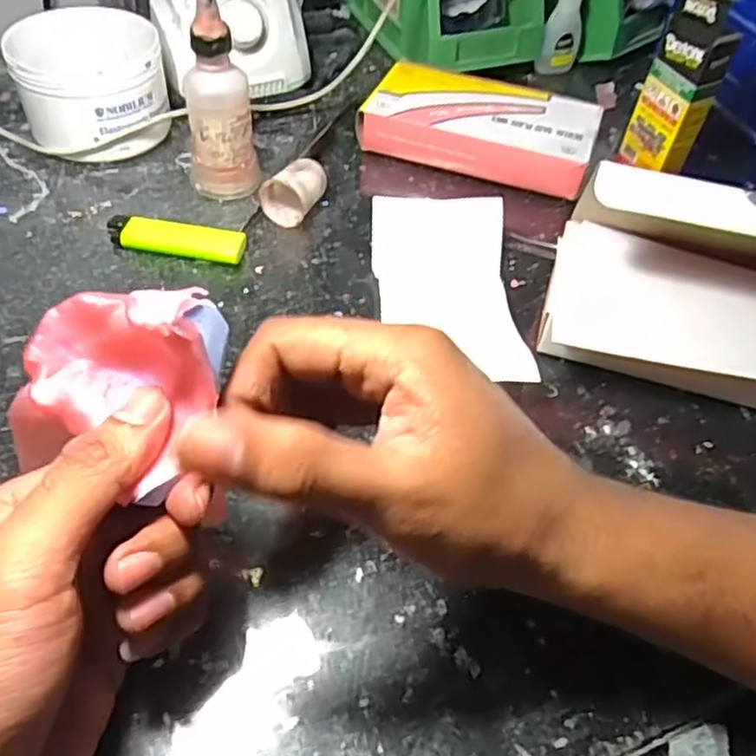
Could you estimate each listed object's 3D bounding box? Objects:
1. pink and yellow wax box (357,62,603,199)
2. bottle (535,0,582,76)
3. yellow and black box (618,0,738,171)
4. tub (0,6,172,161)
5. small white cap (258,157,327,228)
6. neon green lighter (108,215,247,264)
[{"bbox_3d":[0.072,-0.174,0.473,0.153,0.034,0.085,20,52,11],"label":"pink and yellow wax box"},{"bbox_3d":[0.149,-0.283,0.538,0.030,0.082,0.023,16,51,8],"label":"bottle"},{"bbox_3d":[0.192,-0.182,0.434,0.024,0.122,0.041,-16,54,-18],"label":"yellow and black box"},{"bbox_3d":[-0.184,-0.189,0.441,0.087,0.065,0.081,-15,54,-17],"label":"tub"},{"bbox_3d":[-0.051,-0.114,0.416,0.032,0.031,0.035,17,51,9],"label":"small white cap"},{"bbox_3d":[-0.116,-0.079,0.392,0.078,0.013,0.021,9,50,2],"label":"neon green lighter"}]

